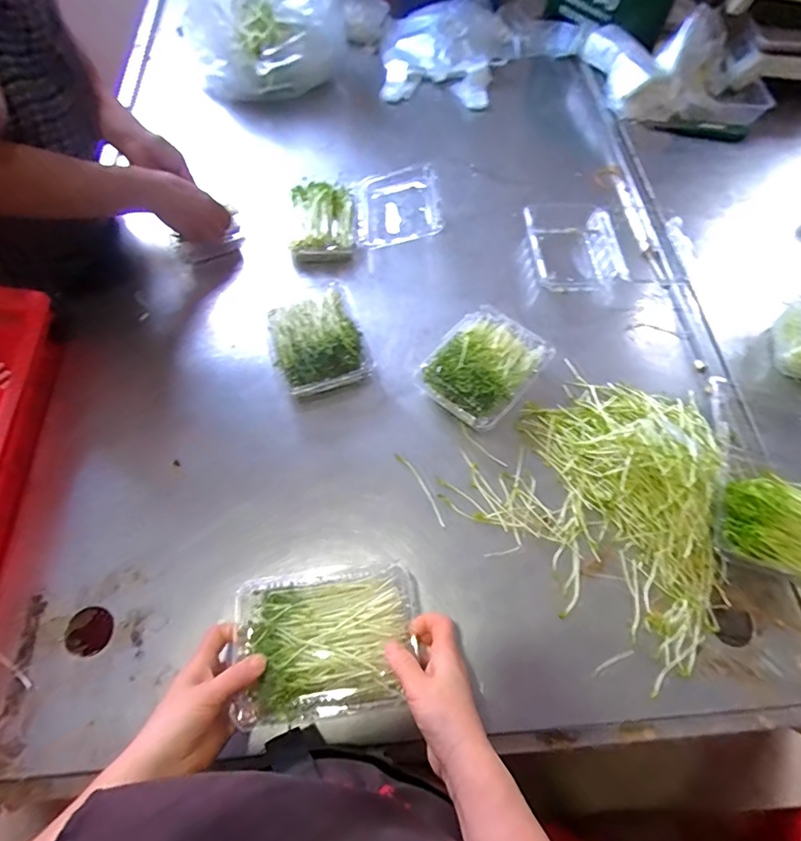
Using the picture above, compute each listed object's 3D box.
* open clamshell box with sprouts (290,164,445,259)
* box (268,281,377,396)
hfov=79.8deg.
[{"bbox_3d":[-0.057,-0.353,0.801,0.232,0.069,0.177,-3,65,-3],"label":"open clamshell box with sprouts"},{"bbox_3d":[-0.117,-0.114,0.686,0.127,0.055,0.158,-16,67,-9],"label":"box"}]

